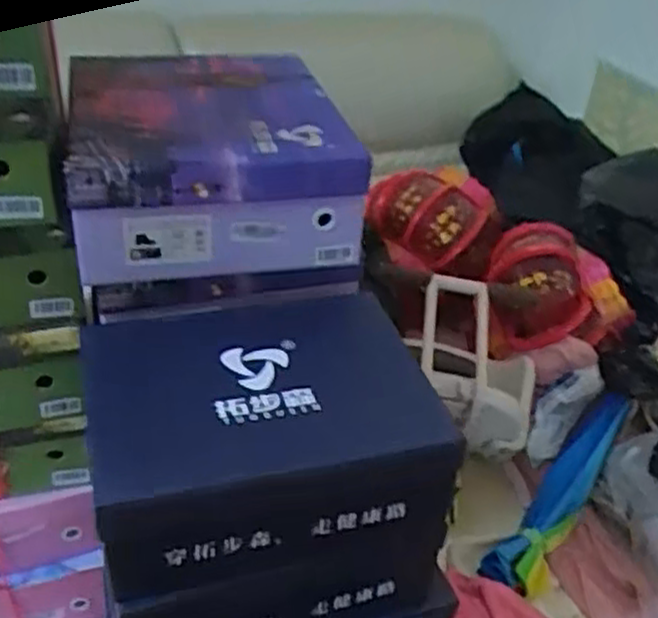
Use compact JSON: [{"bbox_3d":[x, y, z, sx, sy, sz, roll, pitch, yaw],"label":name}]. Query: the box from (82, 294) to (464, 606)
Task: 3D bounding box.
[{"bbox_3d":[-0.066,0.112,0.713,0.292,0.143,0.250,-8,36,-18],"label":"box"}]

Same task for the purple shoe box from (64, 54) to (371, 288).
[{"bbox_3d":[-0.143,-0.172,0.853,0.276,0.128,0.327,-6,36,-16],"label":"purple shoe box"}]

